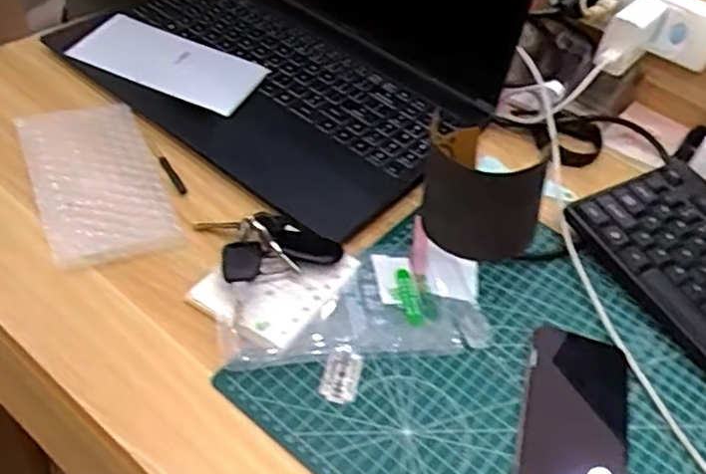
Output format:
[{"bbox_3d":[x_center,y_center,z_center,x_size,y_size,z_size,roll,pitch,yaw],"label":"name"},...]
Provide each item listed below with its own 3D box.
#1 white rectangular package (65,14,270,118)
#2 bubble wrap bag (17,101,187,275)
[{"bbox_3d":[-0.166,-0.163,0.646,0.167,0.014,0.077,23,47,11],"label":"white rectangular package"},{"bbox_3d":[-0.201,-0.048,0.546,0.089,0.016,0.175,-14,52,-24],"label":"bubble wrap bag"}]

